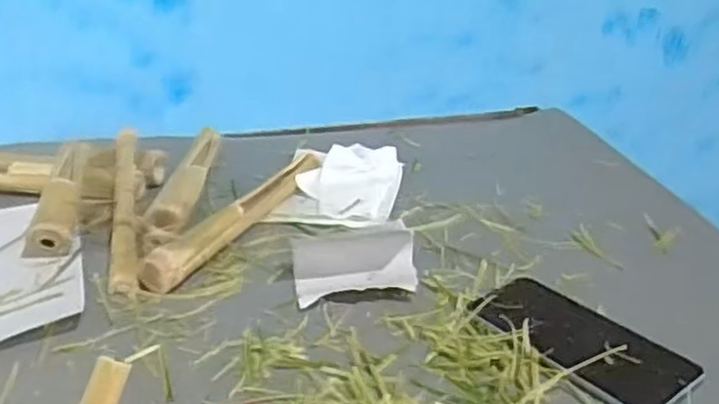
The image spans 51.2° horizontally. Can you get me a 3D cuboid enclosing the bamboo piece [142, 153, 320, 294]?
[{"bbox_3d":[-0.110,0.007,0.714,0.028,0.034,0.261,13,30,22],"label":"bamboo piece"}]

